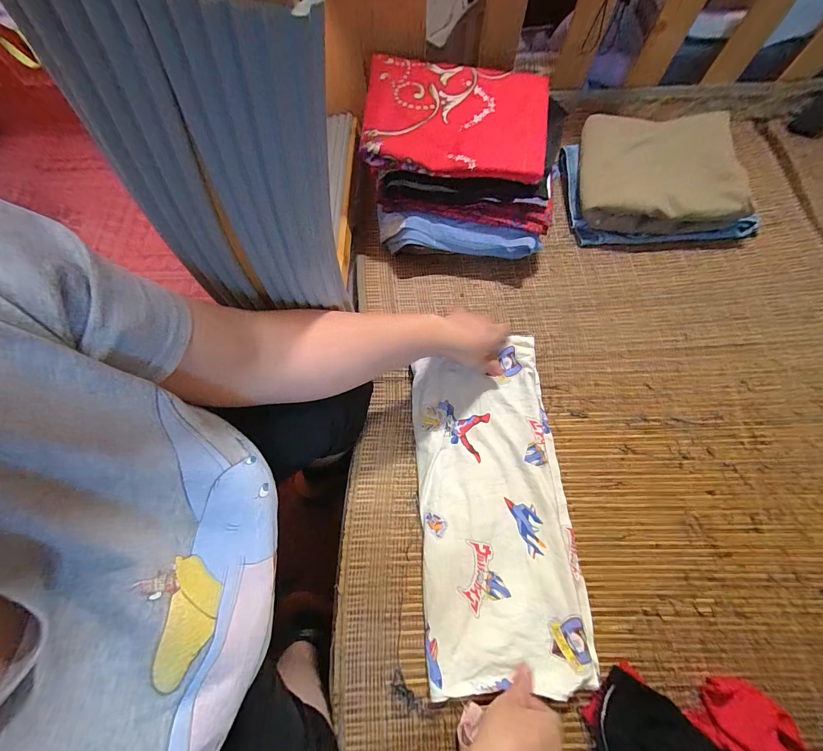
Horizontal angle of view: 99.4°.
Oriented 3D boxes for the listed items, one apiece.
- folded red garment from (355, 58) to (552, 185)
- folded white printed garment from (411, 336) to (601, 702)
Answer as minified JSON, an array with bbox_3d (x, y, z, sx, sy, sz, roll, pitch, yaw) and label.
[{"bbox_3d":[0.062,-0.357,0.484,0.250,0.035,0.175,6,69,2],"label":"folded red garment"},{"bbox_3d":[0.106,0.155,0.445,0.191,0.029,0.392,-3,70,-2],"label":"folded white printed garment"}]

